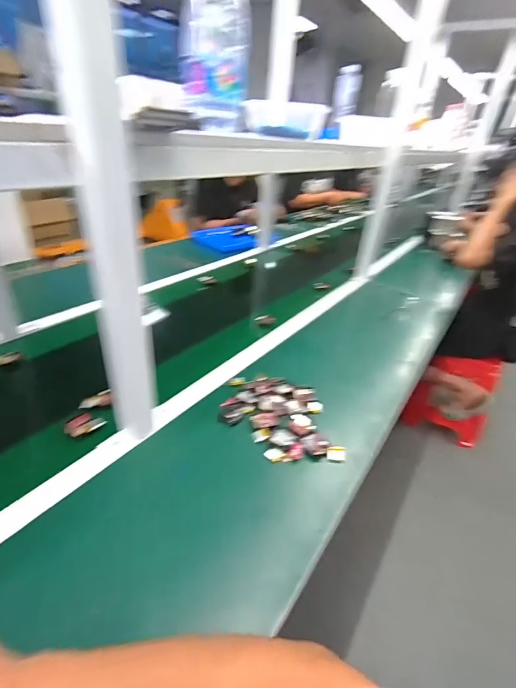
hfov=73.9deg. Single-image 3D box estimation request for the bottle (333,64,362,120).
[{"bbox_3d":[0.324,-0.918,1.251,0.091,0.151,0.076,10,33,6],"label":"bottle"}]

